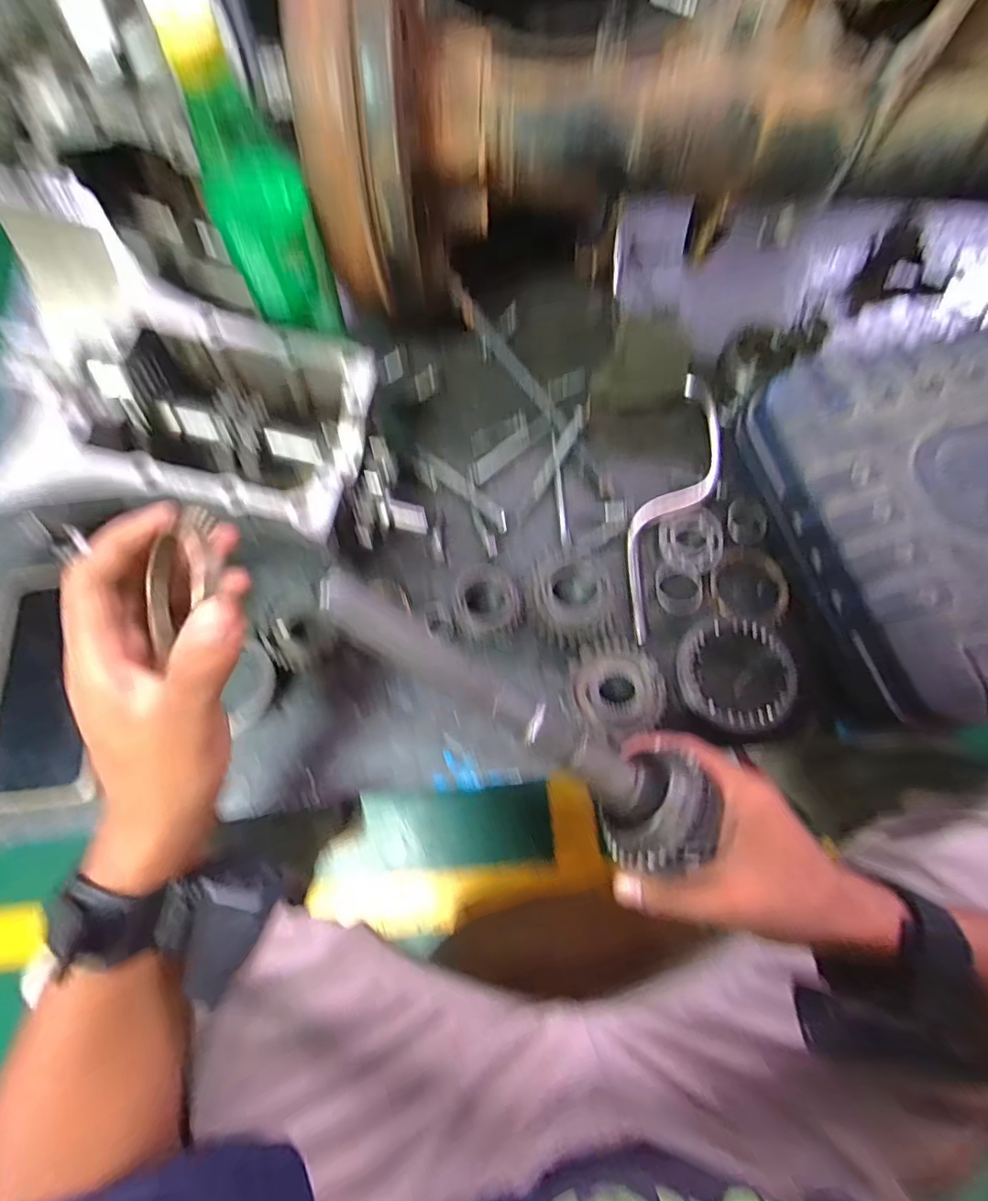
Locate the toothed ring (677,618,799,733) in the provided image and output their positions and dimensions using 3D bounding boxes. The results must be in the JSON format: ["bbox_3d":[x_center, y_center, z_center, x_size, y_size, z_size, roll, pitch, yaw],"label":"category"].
[{"bbox_3d":[0.174,0.053,0.374,0.081,0.019,0.080,14,74,5],"label":"toothed ring"}]

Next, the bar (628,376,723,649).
[{"bbox_3d":[0.144,-0.077,0.416,0.050,0.016,0.227,22,75,7],"label":"bar"}]

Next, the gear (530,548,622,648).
[{"bbox_3d":[0.062,-0.005,0.392,0.066,0.023,0.078,4,74,2],"label":"gear"}]

